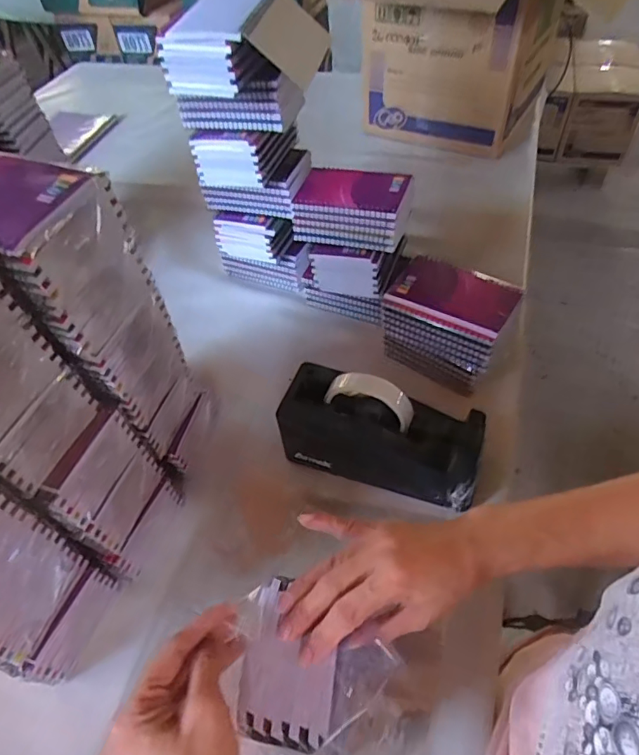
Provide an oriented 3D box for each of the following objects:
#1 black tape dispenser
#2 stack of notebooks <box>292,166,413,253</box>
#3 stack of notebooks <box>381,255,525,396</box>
[{"bbox_3d":[0.064,0.056,0.527,0.202,0.122,0.081,13,53,15],"label":"black tape dispenser"},{"bbox_3d":[0.042,-0.212,0.628,0.140,0.061,0.090,10,52,12],"label":"stack of notebooks"},{"bbox_3d":[0.146,-0.060,0.602,0.135,0.113,0.093,24,56,22],"label":"stack of notebooks"}]

